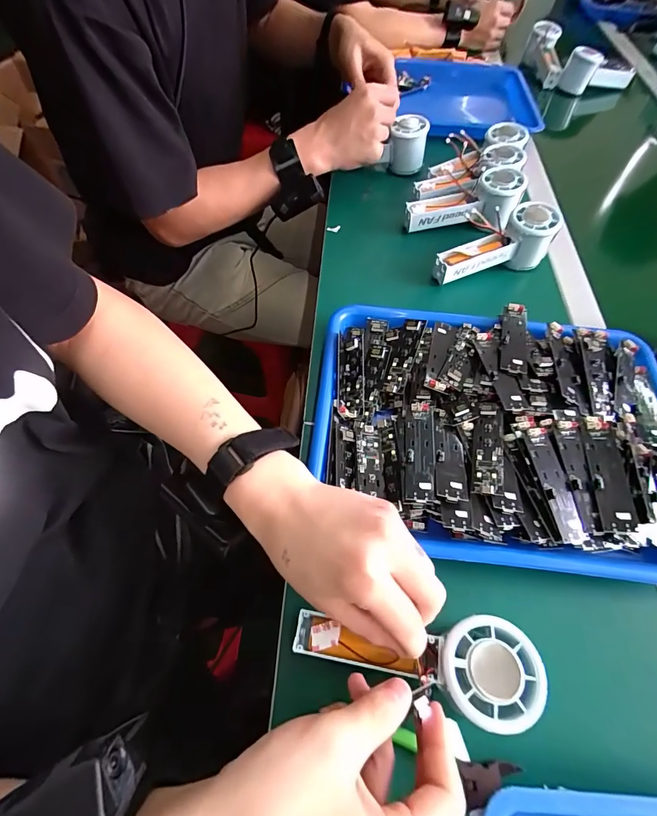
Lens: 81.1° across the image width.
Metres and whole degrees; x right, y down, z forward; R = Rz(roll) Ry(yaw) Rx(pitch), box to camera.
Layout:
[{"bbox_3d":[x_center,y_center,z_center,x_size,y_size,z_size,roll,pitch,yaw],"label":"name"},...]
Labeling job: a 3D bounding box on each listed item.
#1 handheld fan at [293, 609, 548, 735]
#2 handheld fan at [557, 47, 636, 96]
[{"bbox_3d":[0.053,0.159,0.247,0.150,0.026,0.053,0,58,17],"label":"handheld fan"},{"bbox_3d":[0.546,-0.678,0.774,0.136,0.064,0.045,-7,61,-8],"label":"handheld fan"}]

